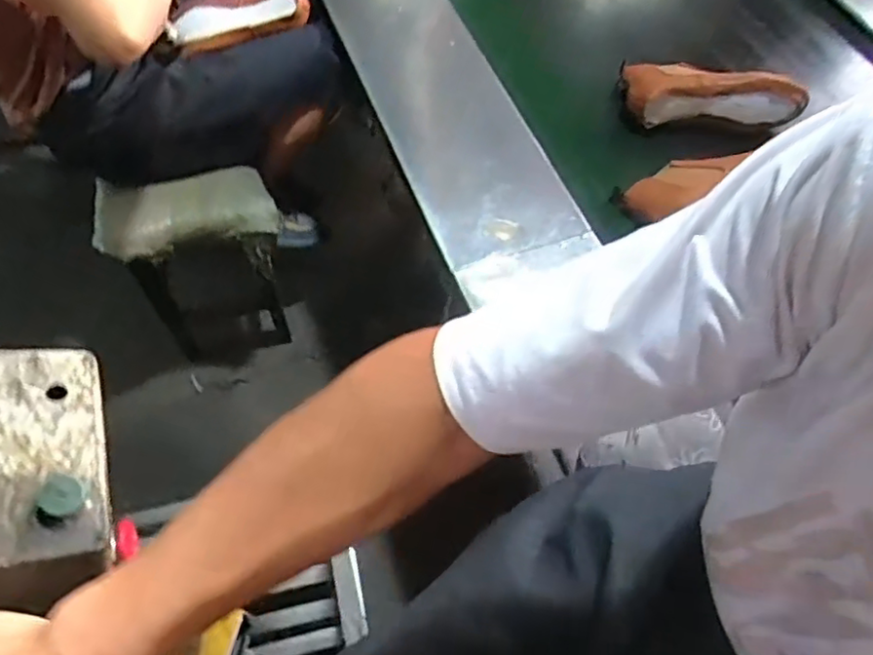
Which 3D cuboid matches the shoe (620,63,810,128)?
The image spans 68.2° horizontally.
[{"bbox_3d":[0.482,-0.406,1.098,0.322,0.079,0.096,-1,60,-5],"label":"shoe"}]

